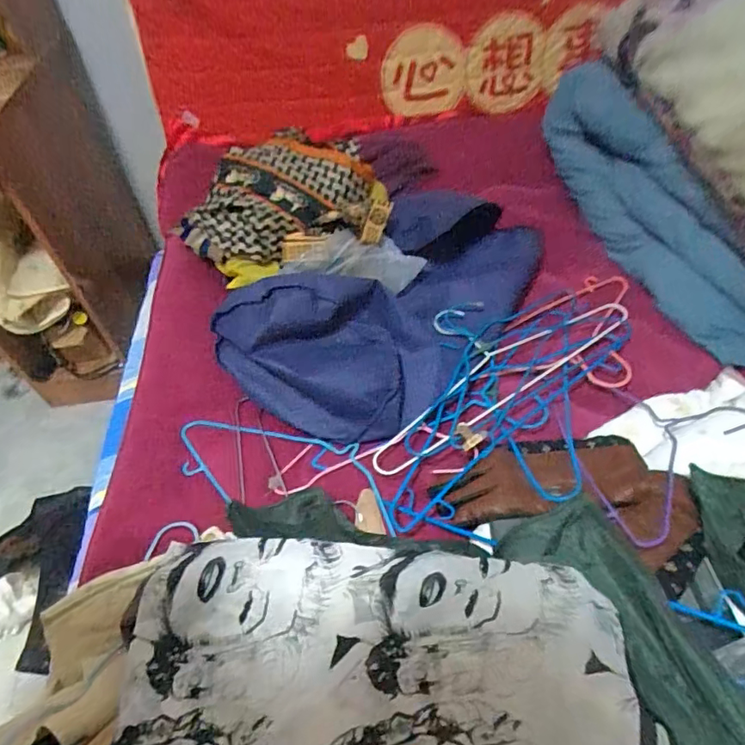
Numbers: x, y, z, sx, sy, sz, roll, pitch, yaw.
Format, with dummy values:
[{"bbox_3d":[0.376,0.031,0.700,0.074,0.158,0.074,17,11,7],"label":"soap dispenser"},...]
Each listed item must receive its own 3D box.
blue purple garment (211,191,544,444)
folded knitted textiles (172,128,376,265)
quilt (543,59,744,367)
[{"bbox_3d":[0.042,-0.123,0.834,0.298,0.125,0.527,35,60,29],"label":"blue purple garment"},{"bbox_3d":[-0.168,-0.311,0.945,0.339,0.118,0.248,8,51,11],"label":"folded knitted textiles"},{"bbox_3d":[0.445,-0.278,0.871,0.093,0.198,0.645,-12,50,-6],"label":"quilt"}]

